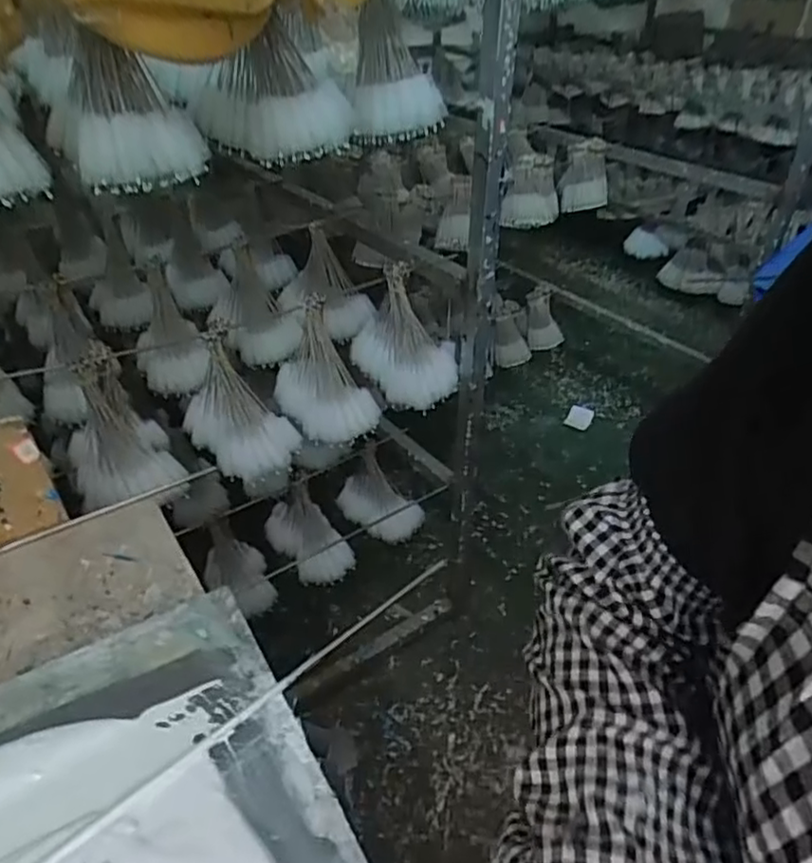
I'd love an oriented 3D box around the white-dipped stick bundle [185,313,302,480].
[{"bbox_3d":[-0.229,-0.050,0.920,0.124,0.185,0.155,-23,42,-29],"label":"white-dipped stick bundle"}]

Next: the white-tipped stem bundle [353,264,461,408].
[{"bbox_3d":[-0.001,-0.158,1.031,0.160,0.194,0.158,-3,36,-6],"label":"white-tipped stem bundle"}]

